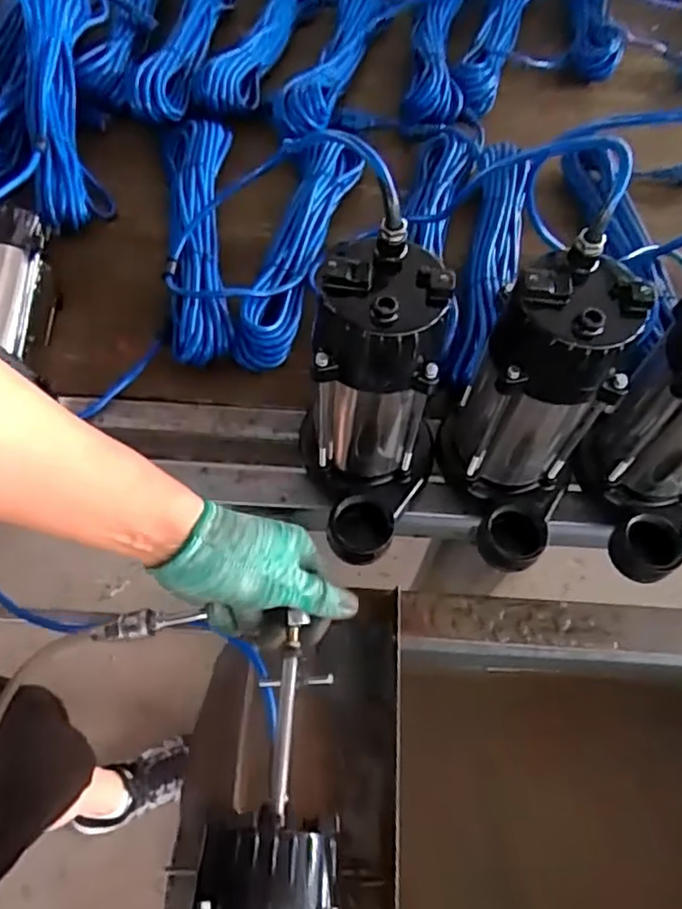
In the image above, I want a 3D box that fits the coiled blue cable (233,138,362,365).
[{"bbox_3d":[-0.046,-0.250,0.722,0.076,0.047,0.354,15,61,5],"label":"coiled blue cable"}]

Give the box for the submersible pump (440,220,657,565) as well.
[{"bbox_3d":[0.165,-0.022,0.506,0.109,0.239,0.154,-11,62,-10],"label":"submersible pump"}]

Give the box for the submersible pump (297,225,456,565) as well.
[{"bbox_3d":[0.016,-0.028,0.497,0.117,0.228,0.141,19,61,7],"label":"submersible pump"}]

